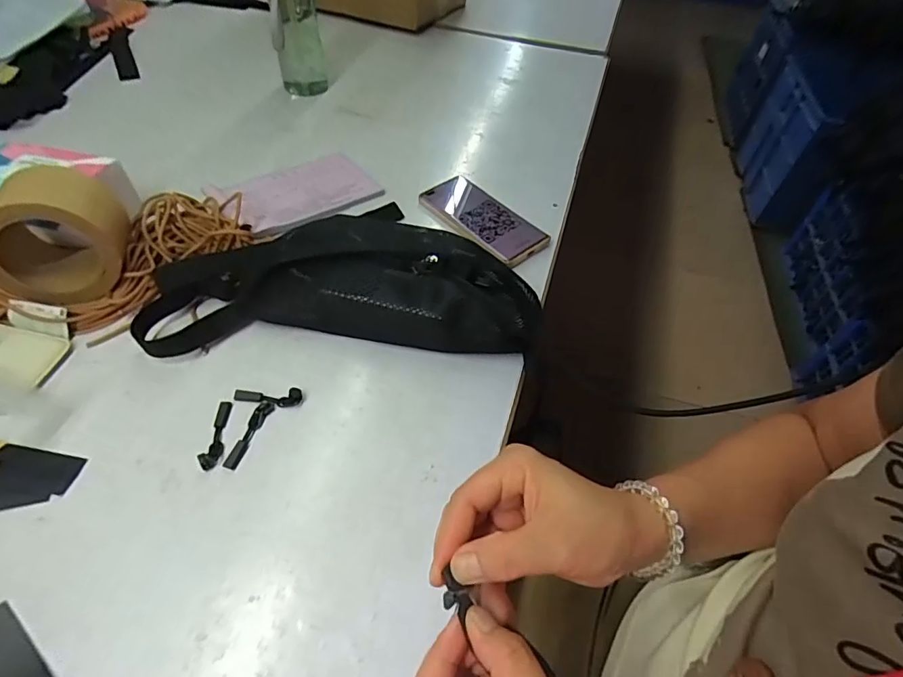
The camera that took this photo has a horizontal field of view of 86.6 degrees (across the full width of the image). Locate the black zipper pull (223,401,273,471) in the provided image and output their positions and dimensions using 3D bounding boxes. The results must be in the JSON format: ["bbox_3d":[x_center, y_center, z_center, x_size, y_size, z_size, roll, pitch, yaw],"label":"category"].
[{"bbox_3d":[-0.170,0.079,0.399,0.014,0.004,0.061,18,51,9],"label":"black zipper pull"}]

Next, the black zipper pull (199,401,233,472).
[{"bbox_3d":[-0.193,0.078,0.396,0.014,0.007,0.062,3,51,-3],"label":"black zipper pull"}]

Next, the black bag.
[{"bbox_3d":[-0.107,-0.063,0.473,0.357,0.077,0.157,0,51,-5],"label":"black bag"}]

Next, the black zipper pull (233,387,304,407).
[{"bbox_3d":[-0.161,0.051,0.419,0.058,0.005,0.016,2,51,-4],"label":"black zipper pull"}]

